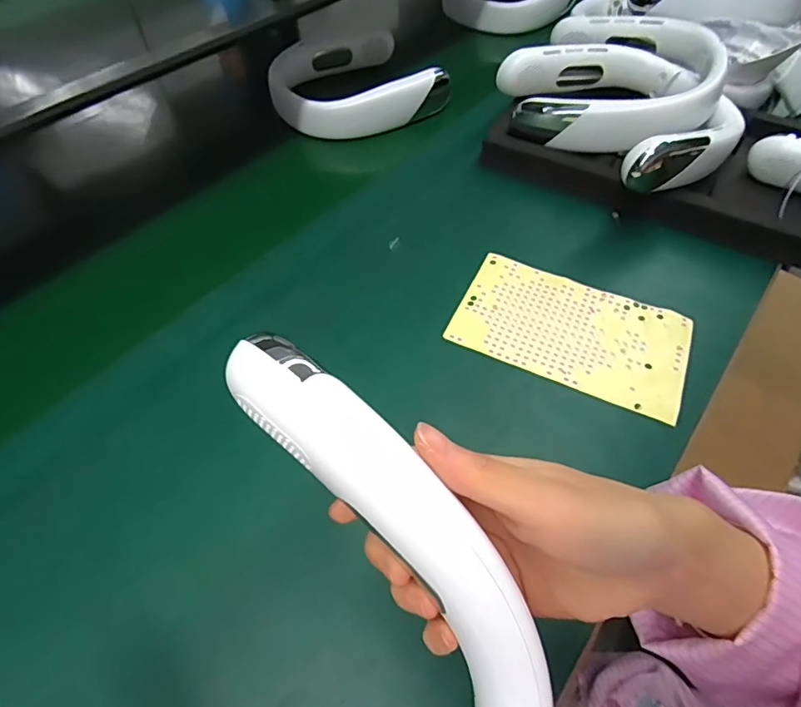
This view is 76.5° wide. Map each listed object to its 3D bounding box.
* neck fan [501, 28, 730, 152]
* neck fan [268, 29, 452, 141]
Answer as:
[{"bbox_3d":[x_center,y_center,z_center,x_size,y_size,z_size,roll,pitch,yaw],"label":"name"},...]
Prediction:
[{"bbox_3d":[0.215,-0.283,0.538,0.216,0.074,0.154,14,55,8],"label":"neck fan"},{"bbox_3d":[-0.053,-0.345,0.641,0.212,0.055,0.154,-19,57,-16],"label":"neck fan"}]

